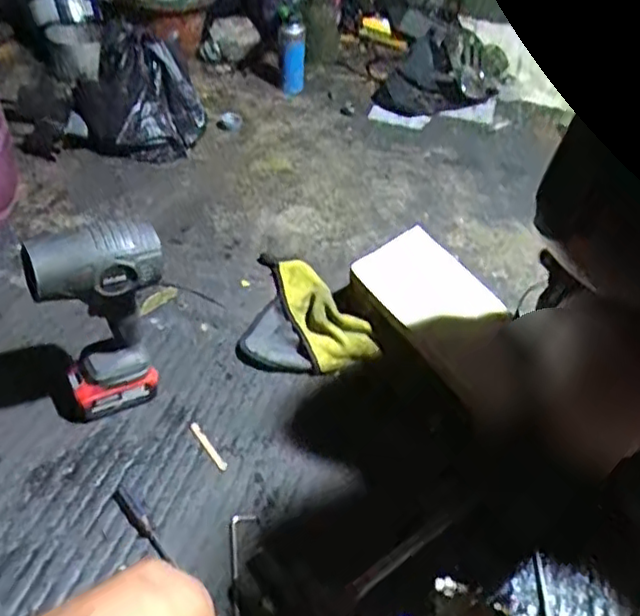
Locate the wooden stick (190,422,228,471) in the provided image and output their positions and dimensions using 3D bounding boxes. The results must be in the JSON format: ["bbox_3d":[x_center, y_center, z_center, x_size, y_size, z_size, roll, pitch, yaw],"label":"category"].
[{"bbox_3d":[-0.155,0.193,0.914,0.012,0.004,0.089,-24,50,-31],"label":"wooden stick"}]

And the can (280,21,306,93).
[{"bbox_3d":[-0.065,-0.598,1.554,0.063,0.161,0.072,4,42,-4],"label":"can"}]

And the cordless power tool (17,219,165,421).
[{"bbox_3d":[-0.281,0.022,0.851,0.153,0.268,0.069,-23,50,-30],"label":"cordless power tool"}]

